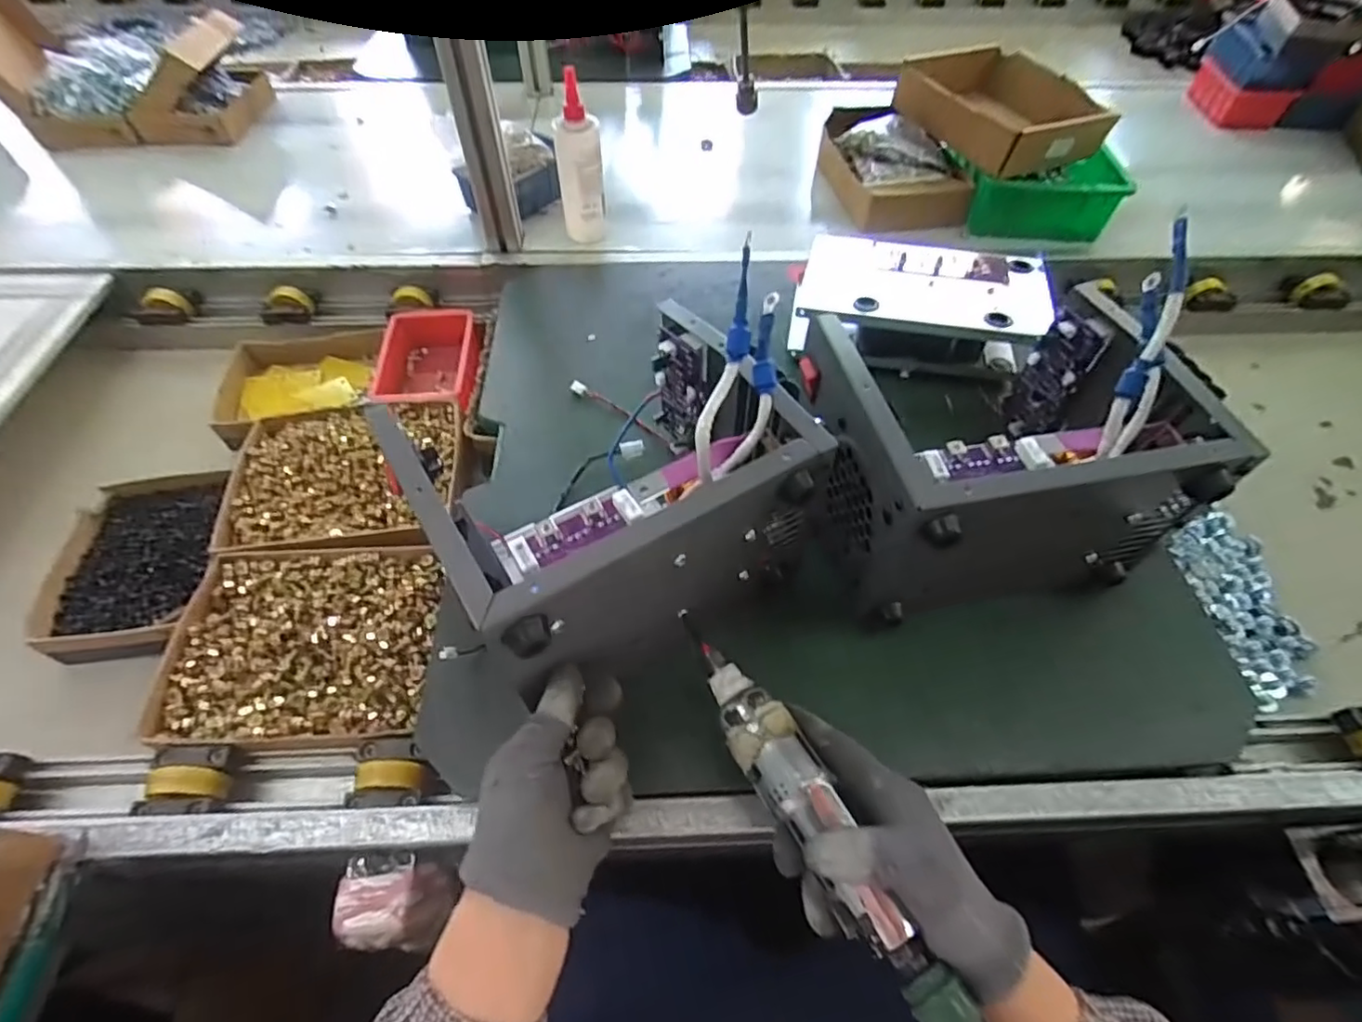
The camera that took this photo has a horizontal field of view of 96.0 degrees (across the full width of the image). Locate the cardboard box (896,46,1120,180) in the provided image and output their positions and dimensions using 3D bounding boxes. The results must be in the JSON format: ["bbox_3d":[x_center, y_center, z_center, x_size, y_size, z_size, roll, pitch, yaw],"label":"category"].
[{"bbox_3d":[0.409,-0.506,0.779,0.191,0.064,0.216,-29,60,-20],"label":"cardboard box"}]

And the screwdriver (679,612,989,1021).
[{"bbox_3d":[0.076,0.171,0.334,0.032,0.042,0.290,-25,58,-17],"label":"screwdriver"}]

